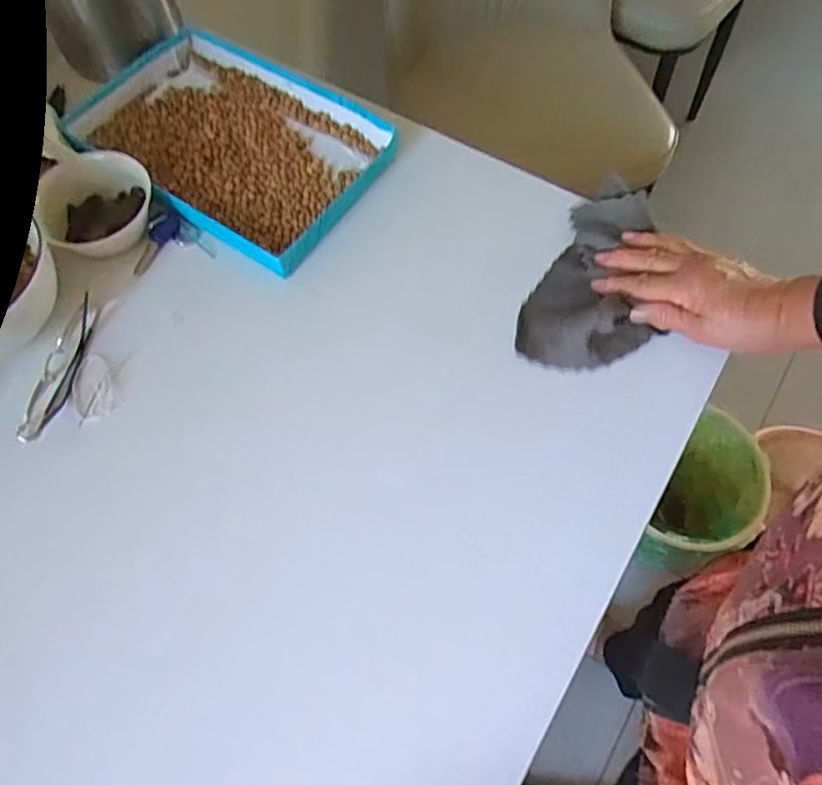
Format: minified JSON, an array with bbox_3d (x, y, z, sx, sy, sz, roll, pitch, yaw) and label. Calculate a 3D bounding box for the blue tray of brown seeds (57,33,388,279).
[{"bbox_3d":[-0.176,-0.245,0.589,0.283,0.040,0.189,30,69,14],"label":"blue tray of brown seeds"}]

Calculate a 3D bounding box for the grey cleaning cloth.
[{"bbox_3d":[0.163,-0.100,0.528,0.101,0.034,0.173,19,71,10],"label":"grey cleaning cloth"}]

